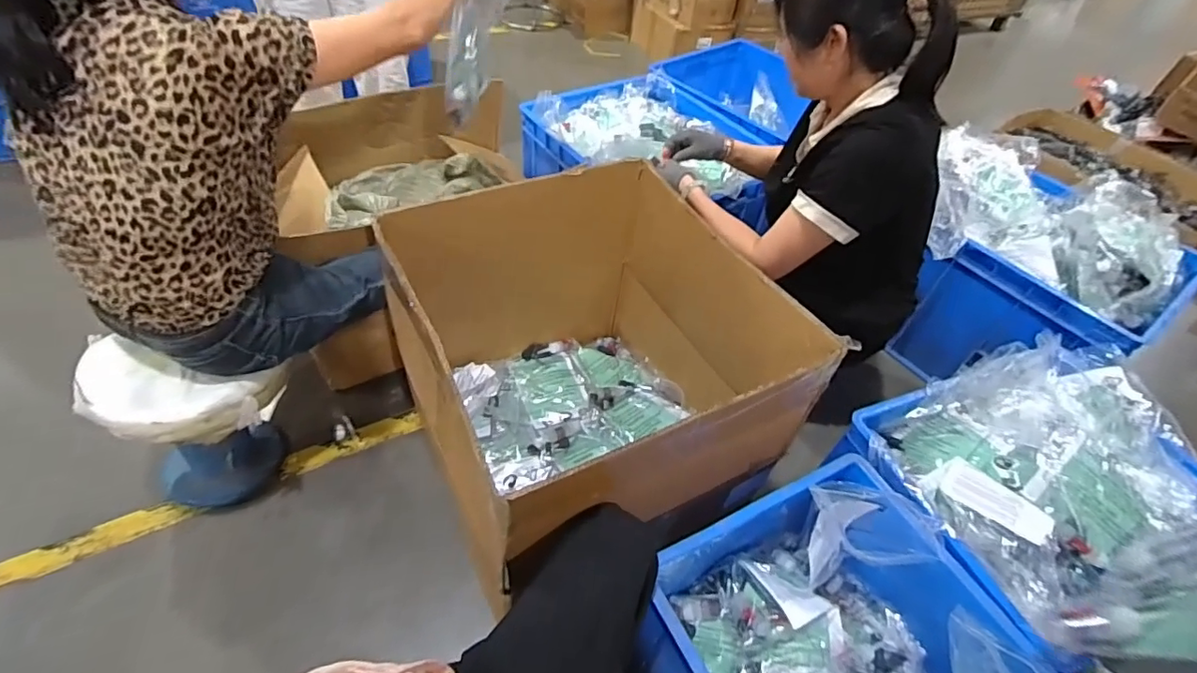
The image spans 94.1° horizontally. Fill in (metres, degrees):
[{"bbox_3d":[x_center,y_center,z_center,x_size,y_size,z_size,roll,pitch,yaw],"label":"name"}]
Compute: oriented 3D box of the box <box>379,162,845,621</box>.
[{"bbox_3d":[-0.018,0.057,1.017,0.553,0.470,0.561,-14,51,-19],"label":"box"}]

